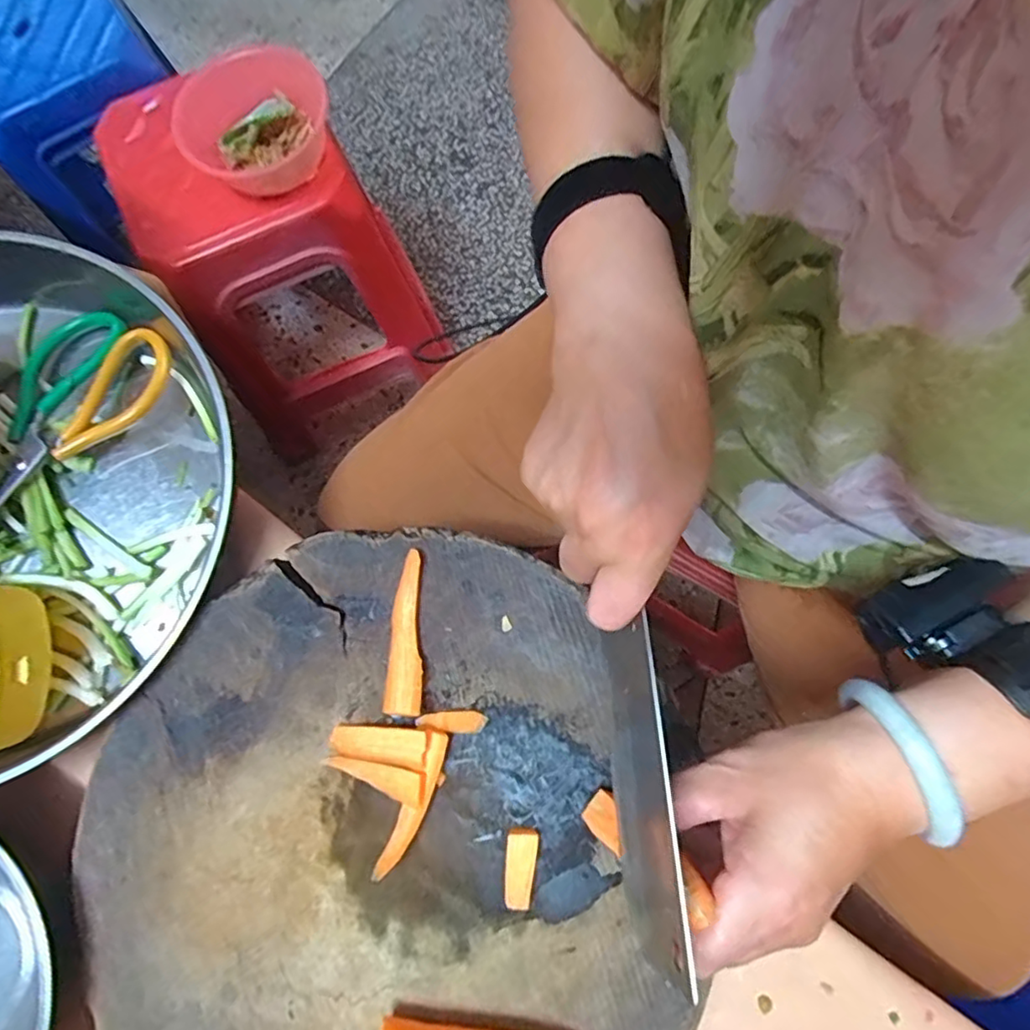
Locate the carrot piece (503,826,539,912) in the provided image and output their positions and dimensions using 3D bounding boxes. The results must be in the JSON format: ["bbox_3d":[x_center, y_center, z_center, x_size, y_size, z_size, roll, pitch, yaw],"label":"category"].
[{"bbox_3d":[0.003,0.196,0.331,0.018,0.008,0.040,4,77,2],"label":"carrot piece"}]

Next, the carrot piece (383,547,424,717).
[{"bbox_3d":[-0.064,0.070,0.361,0.022,0.009,0.095,2,77,2],"label":"carrot piece"}]

